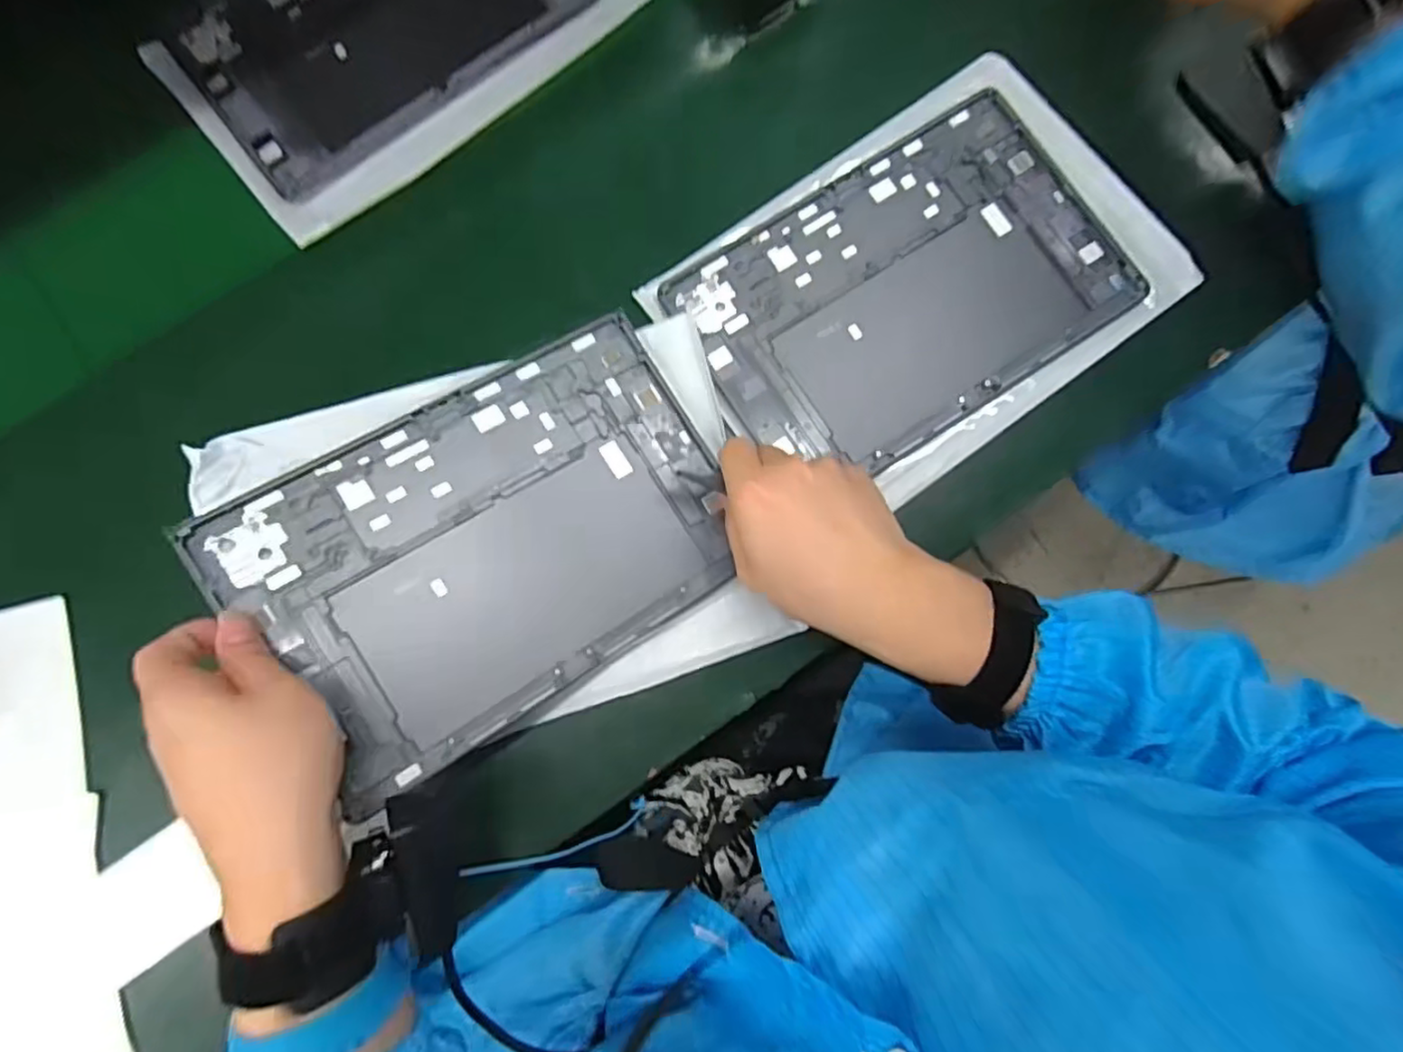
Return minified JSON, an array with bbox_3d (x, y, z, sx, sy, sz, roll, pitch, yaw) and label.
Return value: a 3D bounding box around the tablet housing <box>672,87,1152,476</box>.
[{"bbox_3d":[0.124,-0.144,0.416,0.255,0.011,0.168,-32,82,-4],"label":"tablet housing"}]

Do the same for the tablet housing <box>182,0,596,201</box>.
[{"bbox_3d":[-0.215,-0.350,0.459,0.247,0.006,0.172,-36,81,-6],"label":"tablet housing"}]

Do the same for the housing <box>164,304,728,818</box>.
[{"bbox_3d":[-0.108,0.007,0.363,0.246,0.006,0.166,-31,88,-16],"label":"housing"}]

